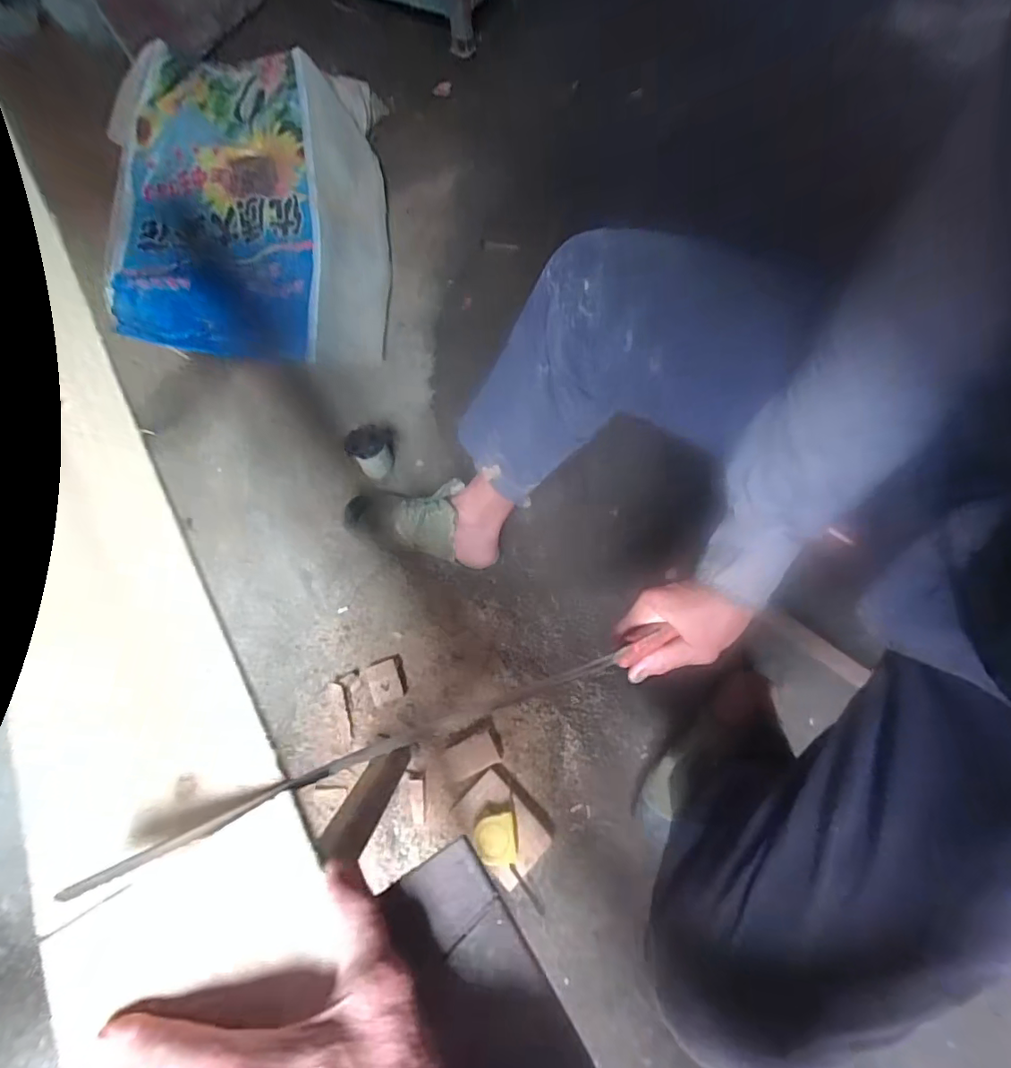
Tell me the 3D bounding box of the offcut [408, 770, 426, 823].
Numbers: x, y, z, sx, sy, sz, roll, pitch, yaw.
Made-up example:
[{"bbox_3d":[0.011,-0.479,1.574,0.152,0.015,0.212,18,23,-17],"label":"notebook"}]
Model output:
[{"bbox_3d":[-0.120,0.361,0.717,0.020,0.009,0.063,-8,70,1],"label":"offcut"}]

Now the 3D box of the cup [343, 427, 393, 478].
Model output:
[{"bbox_3d":[-0.218,-0.128,0.856,0.064,0.102,0.055,-27,70,-6],"label":"cup"}]

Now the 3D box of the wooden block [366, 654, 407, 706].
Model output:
[{"bbox_3d":[-0.175,0.212,0.768,0.052,0.034,0.063,-22,70,-4],"label":"wooden block"}]

